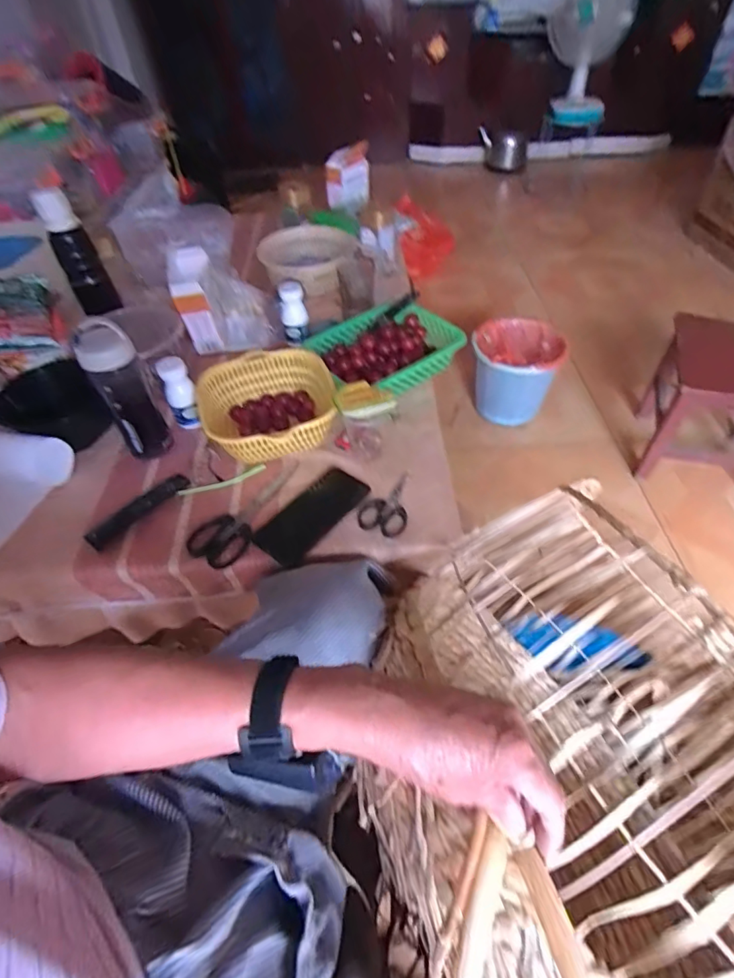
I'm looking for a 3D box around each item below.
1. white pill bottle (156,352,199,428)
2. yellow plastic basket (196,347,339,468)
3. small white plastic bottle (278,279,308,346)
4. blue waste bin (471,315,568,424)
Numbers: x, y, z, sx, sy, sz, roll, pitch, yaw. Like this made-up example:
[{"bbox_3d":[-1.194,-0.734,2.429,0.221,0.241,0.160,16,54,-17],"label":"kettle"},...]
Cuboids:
[{"bbox_3d":[-0.291,-0.150,0.752,0.040,0.115,0.034,-10,50,-5],"label":"white pill bottle"},{"bbox_3d":[-0.152,-0.120,0.751,0.201,0.084,0.202,-15,51,-9],"label":"yellow plastic basket"},{"bbox_3d":[-0.138,-0.335,0.911,0.047,0.113,0.046,-9,36,-7],"label":"small white plastic bottle"},{"bbox_3d":[0.408,-0.336,1.349,0.222,0.218,0.233,-2,50,2],"label":"blue waste bin"}]

